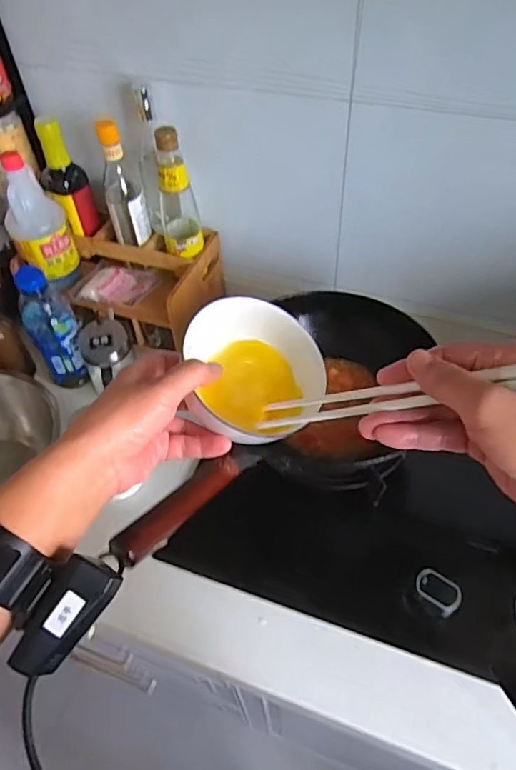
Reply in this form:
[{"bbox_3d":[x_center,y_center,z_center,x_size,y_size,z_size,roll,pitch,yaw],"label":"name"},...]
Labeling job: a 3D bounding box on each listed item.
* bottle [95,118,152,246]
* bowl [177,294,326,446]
[{"bbox_3d":[-0.207,-0.304,0.823,0.060,0.176,0.055,-10,51,-8],"label":"bottle"},{"bbox_3d":[-0.004,-0.011,0.446,0.120,0.060,0.120,4,80,-23],"label":"bowl"}]

